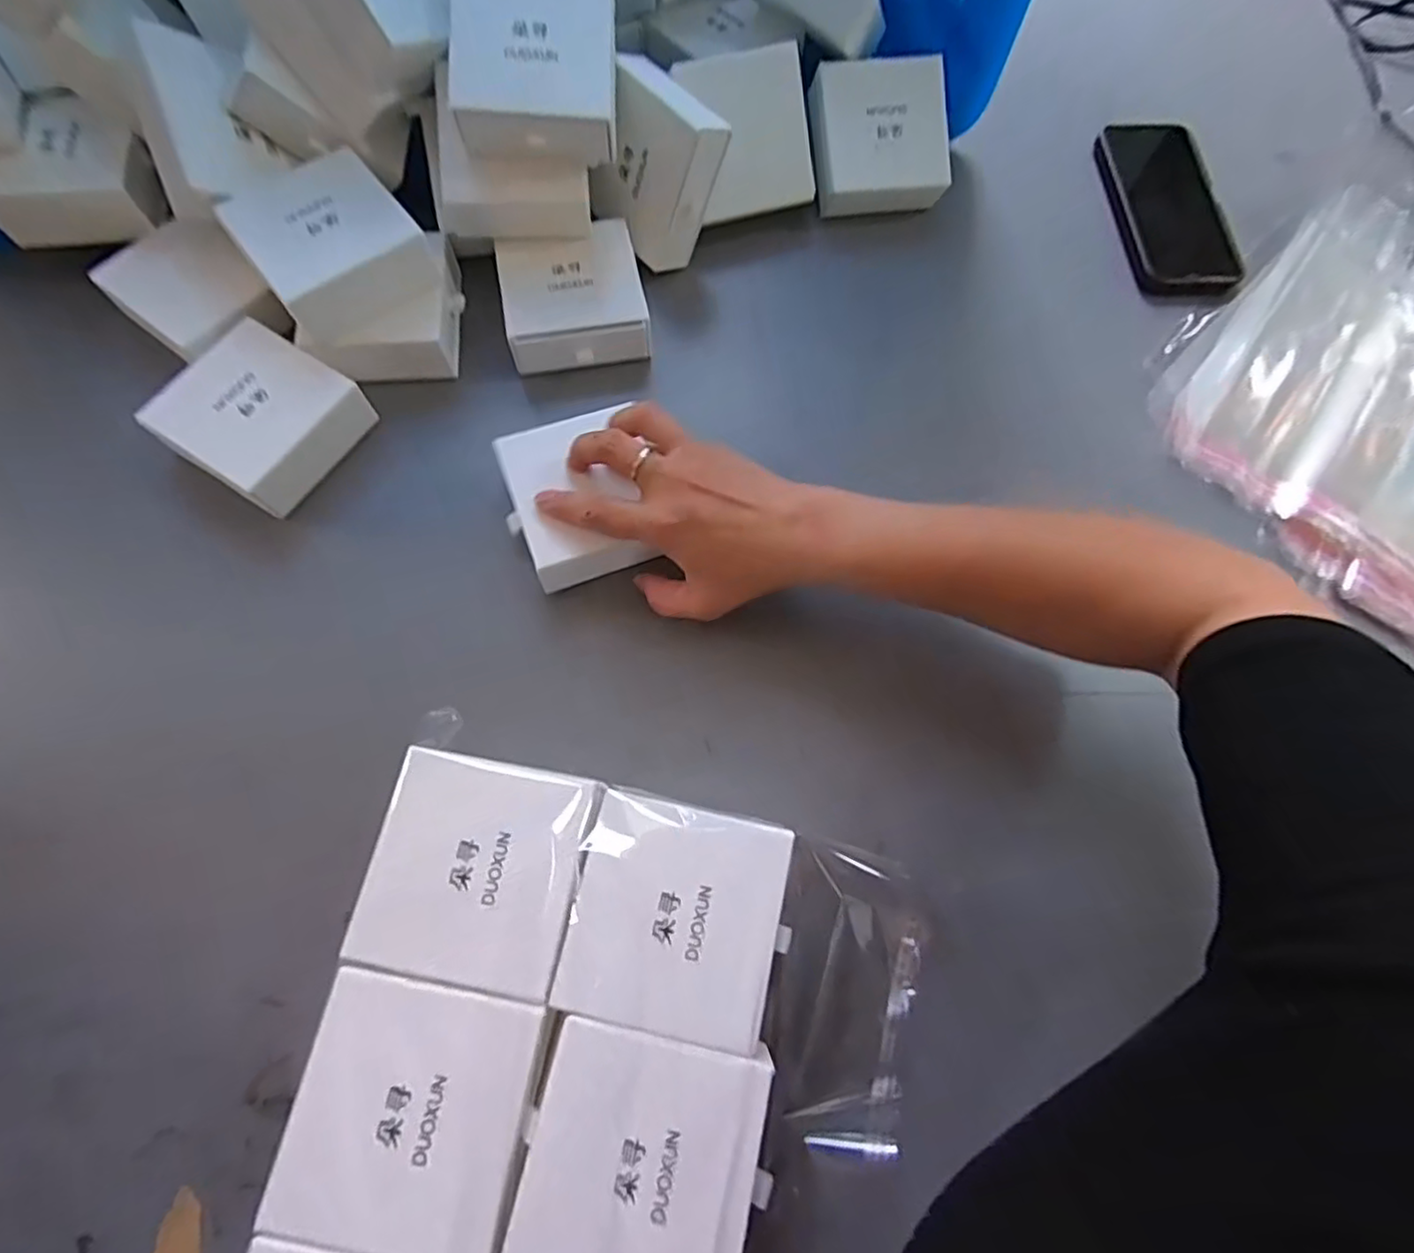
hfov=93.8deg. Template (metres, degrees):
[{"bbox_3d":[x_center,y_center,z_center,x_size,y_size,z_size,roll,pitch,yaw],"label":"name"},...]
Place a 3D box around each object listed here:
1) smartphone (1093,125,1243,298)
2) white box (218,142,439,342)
[{"bbox_3d":[0.367,-0.333,0.529,0.085,0.013,0.161,-2,75,-2],"label":"smartphone"},{"bbox_3d":[-0.233,-0.238,0.419,0.095,0.044,0.093,-33,77,-13],"label":"white box"}]

